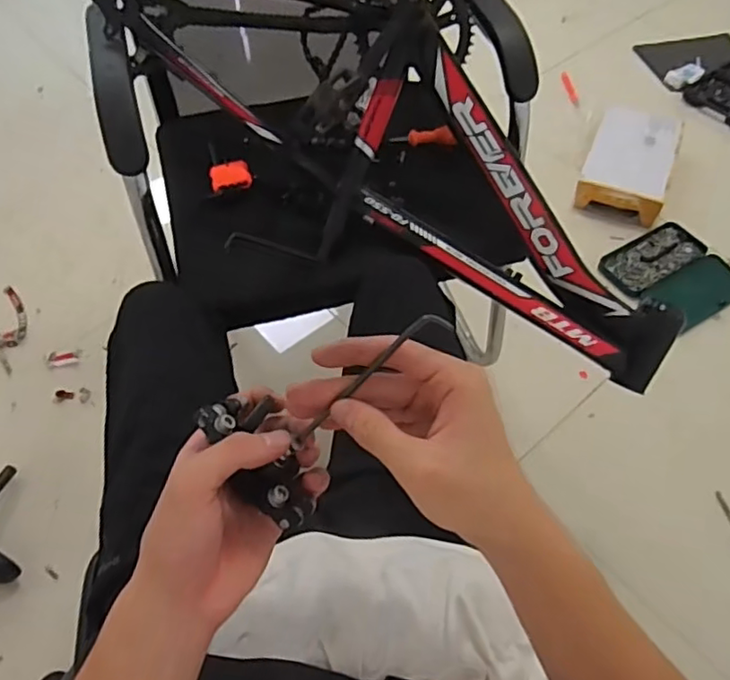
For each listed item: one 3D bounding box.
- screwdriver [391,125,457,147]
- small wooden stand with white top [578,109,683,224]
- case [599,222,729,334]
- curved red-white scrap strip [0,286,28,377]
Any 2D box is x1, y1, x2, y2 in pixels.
[{"bbox_3d":[0.090,-0.312,0.937,0.098,0.030,0.026,6,54,4],"label":"screwdriver"},{"bbox_3d":[0.662,-0.446,1.529,0.202,0.086,0.341,19,56,13],"label":"small wooden stand with white top"},{"bbox_3d":[0.700,-0.149,1.384,0.255,0.026,0.242,-28,59,-19],"label":"case"},{"bbox_3d":[-0.765,-0.022,1.319,0.069,0.011,0.233,-3,57,-3],"label":"curved red-white scrap strip"}]

